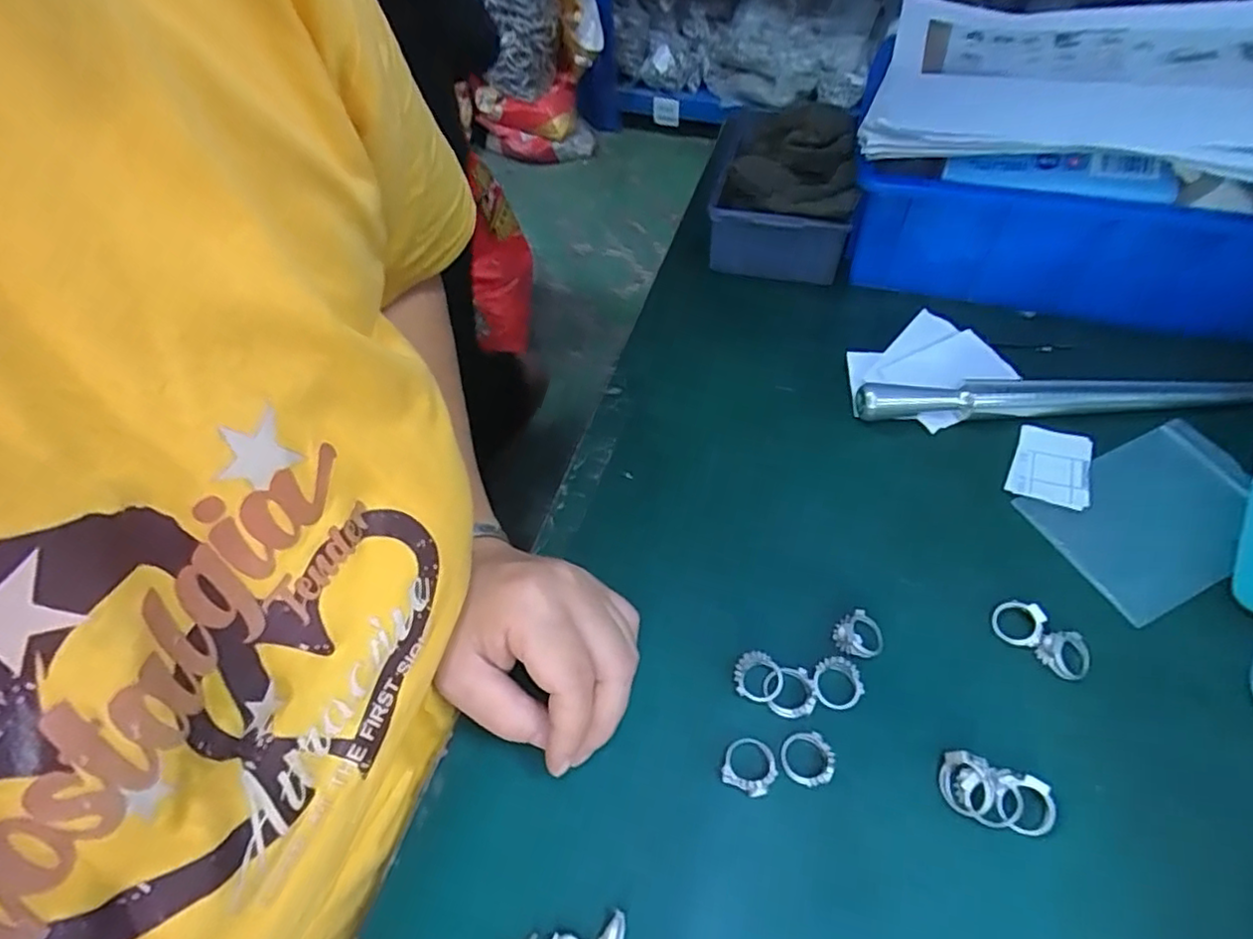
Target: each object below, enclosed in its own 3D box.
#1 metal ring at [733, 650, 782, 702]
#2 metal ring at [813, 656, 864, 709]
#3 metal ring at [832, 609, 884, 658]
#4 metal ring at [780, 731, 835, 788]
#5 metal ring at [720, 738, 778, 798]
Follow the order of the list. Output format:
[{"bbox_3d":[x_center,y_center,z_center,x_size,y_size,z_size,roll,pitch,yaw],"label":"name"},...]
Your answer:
[{"bbox_3d":[0.061,0.096,0.293,0.021,0.004,0.021,-2,74,9],"label":"metal ring"},{"bbox_3d":[0.097,0.097,0.290,0.022,0.005,0.021,-1,55,2],"label":"metal ring"},{"bbox_3d":[0.111,0.079,0.302,0.023,0.005,0.021,-1,55,2],"label":"metal ring"},{"bbox_3d":[0.078,0.123,0.273,0.022,0.008,0.021,-1,55,2],"label":"metal ring"},{"bbox_3d":[0.053,0.127,0.273,0.022,0.009,0.022,-1,55,2],"label":"metal ring"}]

